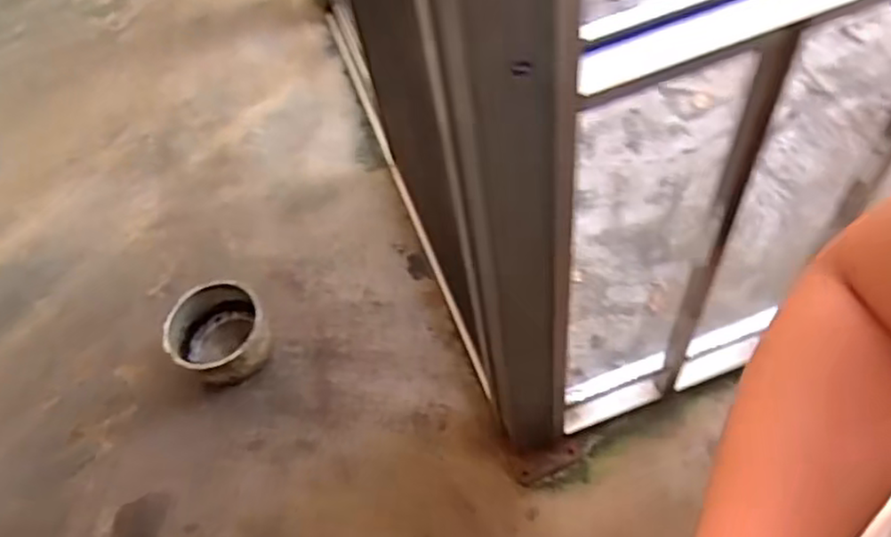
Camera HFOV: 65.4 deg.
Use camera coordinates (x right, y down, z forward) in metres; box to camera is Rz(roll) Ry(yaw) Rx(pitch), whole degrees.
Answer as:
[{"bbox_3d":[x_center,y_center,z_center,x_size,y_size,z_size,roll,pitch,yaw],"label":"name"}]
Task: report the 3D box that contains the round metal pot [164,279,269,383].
[{"bbox_3d":[-0.499,0.152,1.557,0.207,0.125,0.204,-4,57,6],"label":"round metal pot"}]

